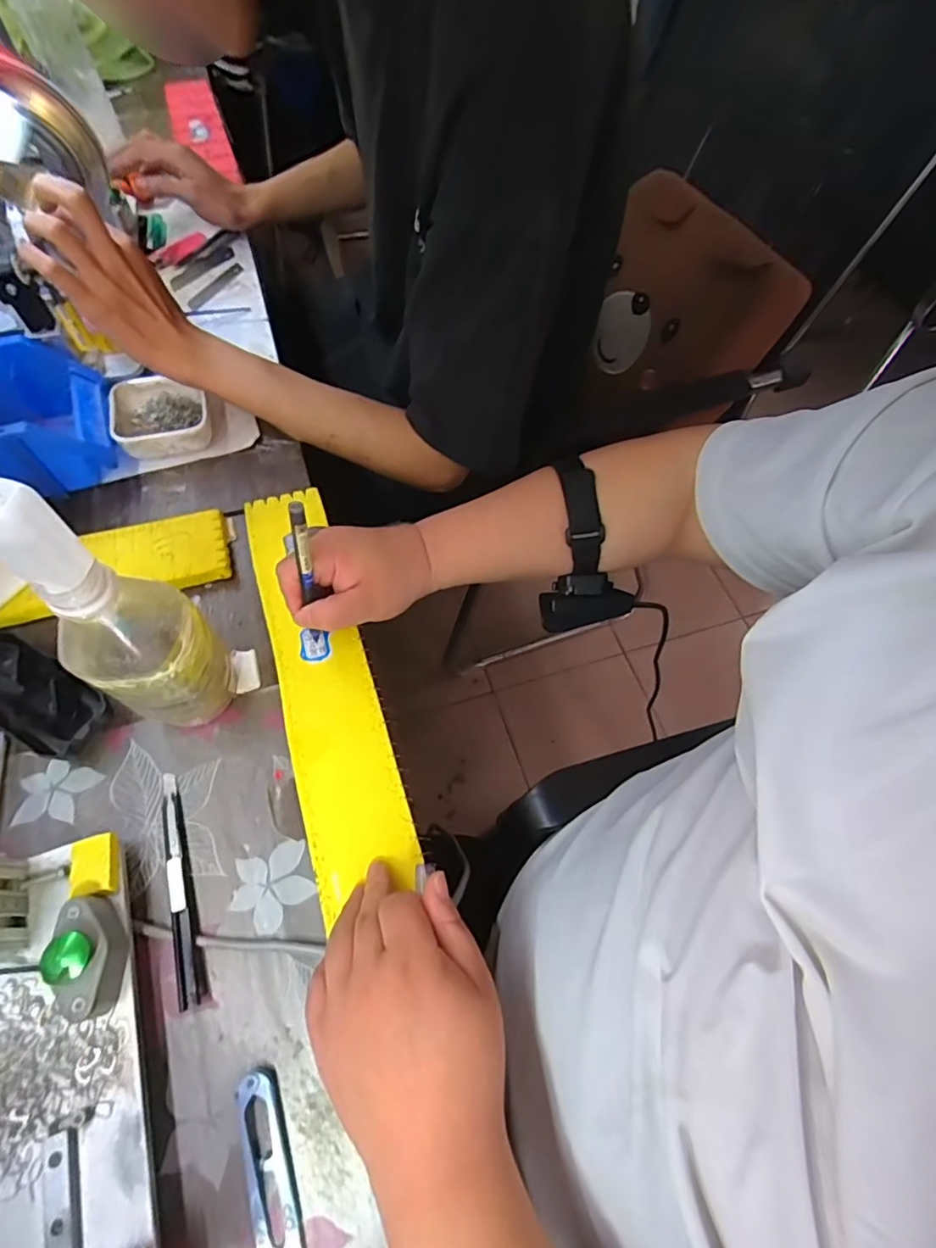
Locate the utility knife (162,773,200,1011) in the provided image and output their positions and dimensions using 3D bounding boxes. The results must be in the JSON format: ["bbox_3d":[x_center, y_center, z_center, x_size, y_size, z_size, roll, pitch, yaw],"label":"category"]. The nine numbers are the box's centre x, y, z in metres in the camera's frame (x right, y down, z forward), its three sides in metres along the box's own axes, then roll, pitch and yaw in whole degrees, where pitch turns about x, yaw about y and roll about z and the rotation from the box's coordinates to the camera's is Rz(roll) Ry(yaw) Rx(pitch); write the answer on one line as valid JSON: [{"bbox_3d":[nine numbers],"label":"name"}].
[{"bbox_3d":[-0.183,0.162,0.346,0.011,0.008,0.139,-16,64,-12],"label":"utility knife"}]

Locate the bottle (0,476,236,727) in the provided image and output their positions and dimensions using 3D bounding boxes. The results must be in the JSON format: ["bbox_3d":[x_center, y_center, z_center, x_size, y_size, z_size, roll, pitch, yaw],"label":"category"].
[{"bbox_3d":[-0.190,0.002,0.304,0.068,0.203,0.055,-39,71,-21],"label":"bottle"}]

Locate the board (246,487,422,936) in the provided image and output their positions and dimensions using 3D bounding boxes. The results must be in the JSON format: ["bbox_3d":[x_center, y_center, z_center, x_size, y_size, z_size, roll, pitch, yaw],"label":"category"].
[{"bbox_3d":[-0.111,0.031,0.408,0.068,0.009,0.322,-17,66,-12],"label":"board"}]

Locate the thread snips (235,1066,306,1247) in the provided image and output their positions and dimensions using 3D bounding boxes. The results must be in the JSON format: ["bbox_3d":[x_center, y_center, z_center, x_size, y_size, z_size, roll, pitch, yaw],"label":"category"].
[{"bbox_3d":[-0.103,0.292,0.284,0.024,0.011,0.101,-17,64,-12],"label":"thread snips"}]

